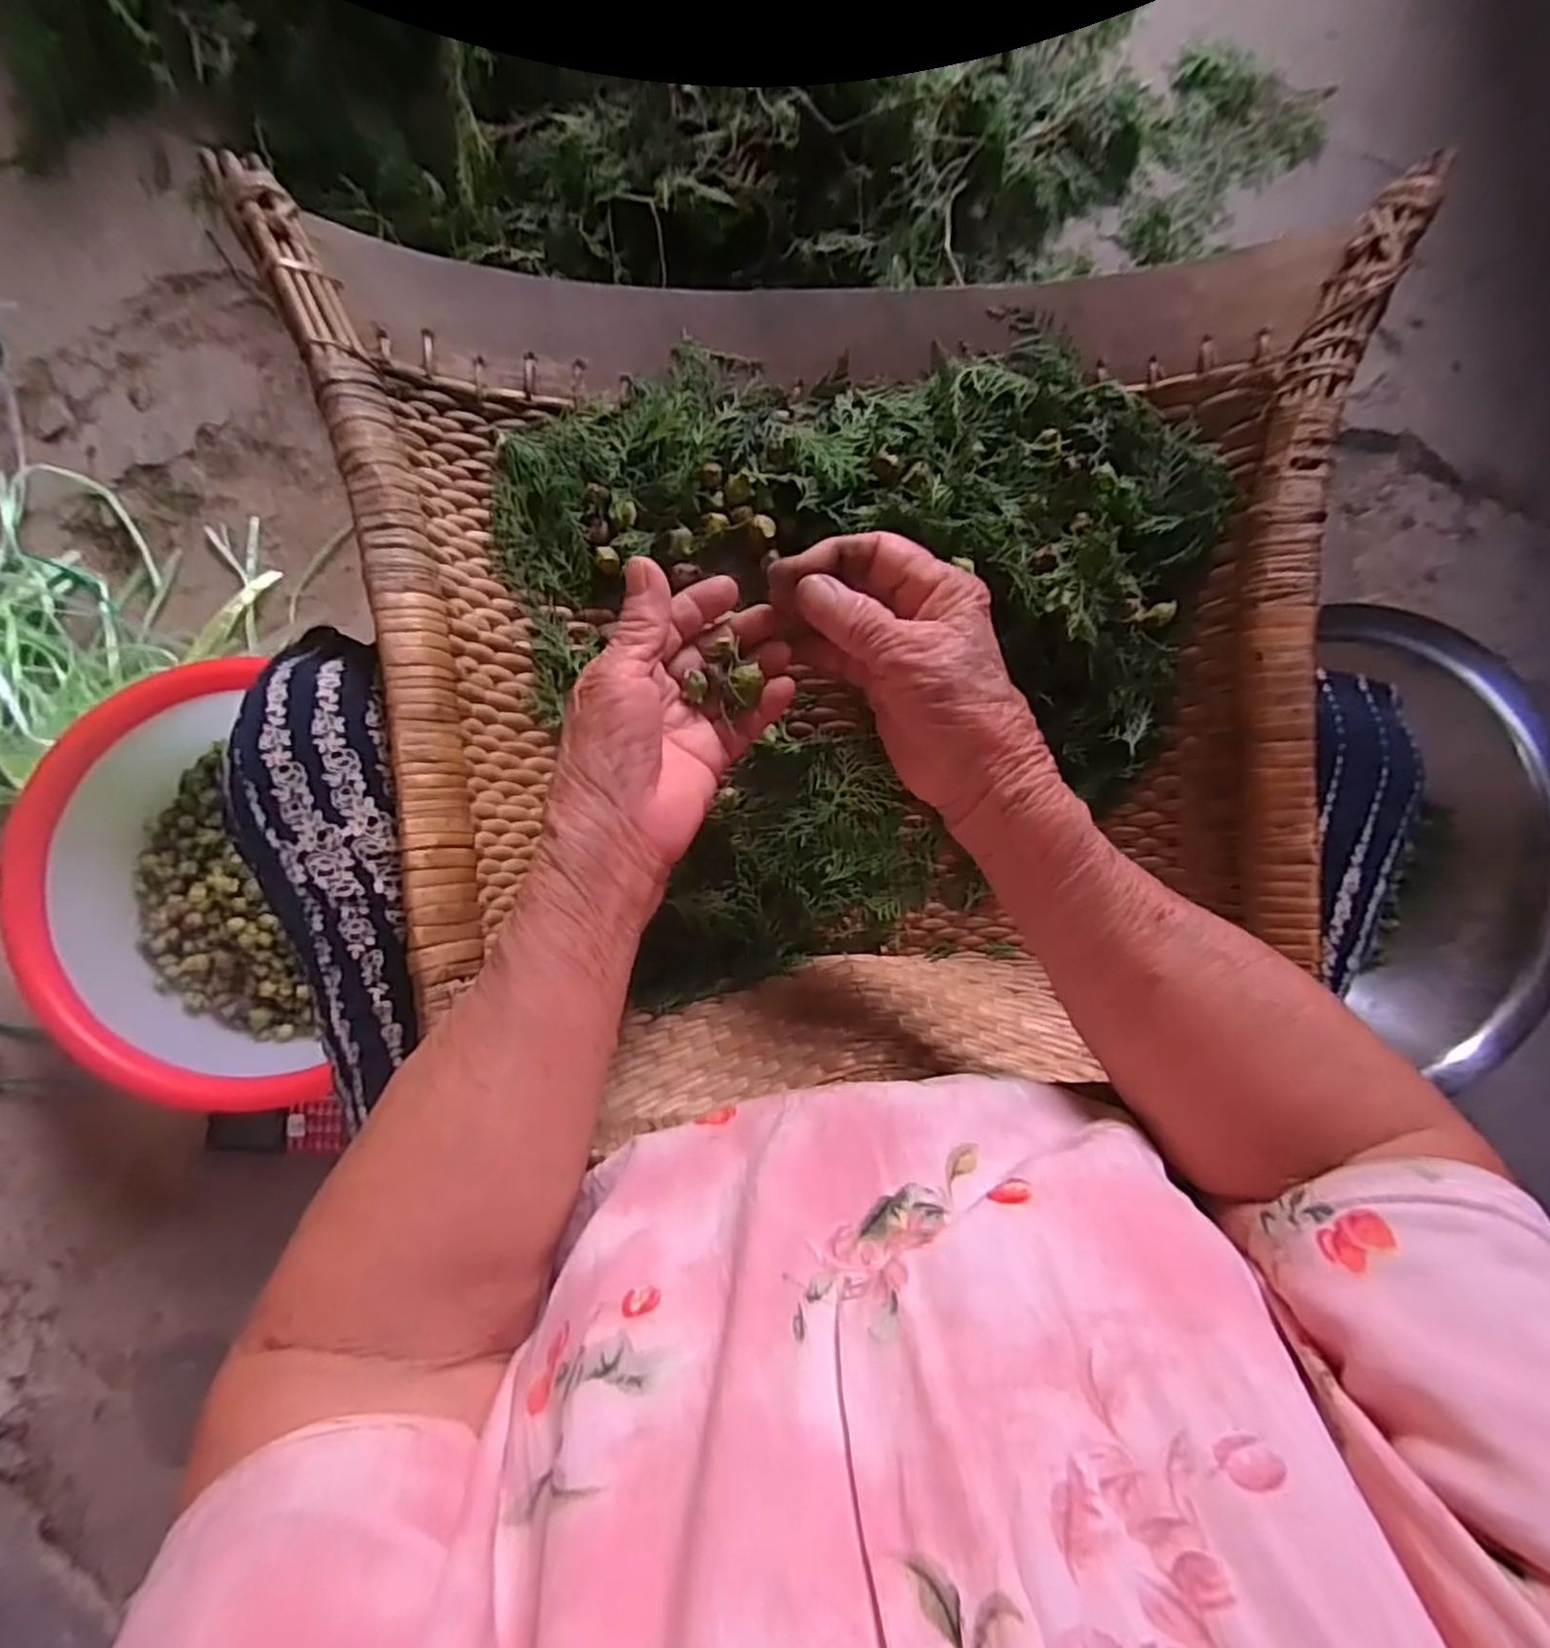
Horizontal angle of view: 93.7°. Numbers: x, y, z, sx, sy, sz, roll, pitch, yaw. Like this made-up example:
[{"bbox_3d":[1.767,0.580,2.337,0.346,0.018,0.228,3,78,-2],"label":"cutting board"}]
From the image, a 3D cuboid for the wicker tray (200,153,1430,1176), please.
[{"bbox_3d":[0.039,-0.078,0.364,0.490,0.121,0.412,-4,90,-6],"label":"wicker tray"}]

